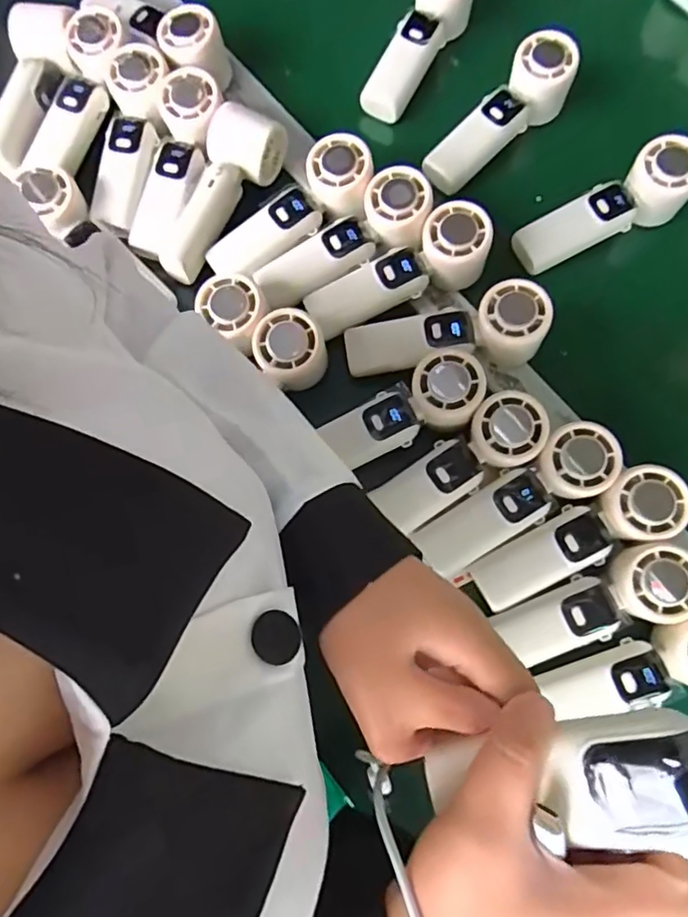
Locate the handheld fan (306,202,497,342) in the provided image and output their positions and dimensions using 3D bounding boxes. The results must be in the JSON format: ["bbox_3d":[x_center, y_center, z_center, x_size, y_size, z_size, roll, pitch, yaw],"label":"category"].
[{"bbox_3d":[0.048,-0.158,0.507,0.167,0.051,0.052,-25,77,9],"label":"handheld fan"}]

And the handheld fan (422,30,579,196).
[{"bbox_3d":[0.143,-0.315,0.543,0.164,0.047,0.052,-43,79,4],"label":"handheld fan"}]

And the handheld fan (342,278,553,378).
[{"bbox_3d":[0.086,-0.104,0.494,0.169,0.054,0.054,-9,76,12],"label":"handheld fan"}]

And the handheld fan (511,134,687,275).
[{"bbox_3d":[0.232,-0.220,0.509,0.162,0.049,0.049,-28,78,-6],"label":"handheld fan"}]

